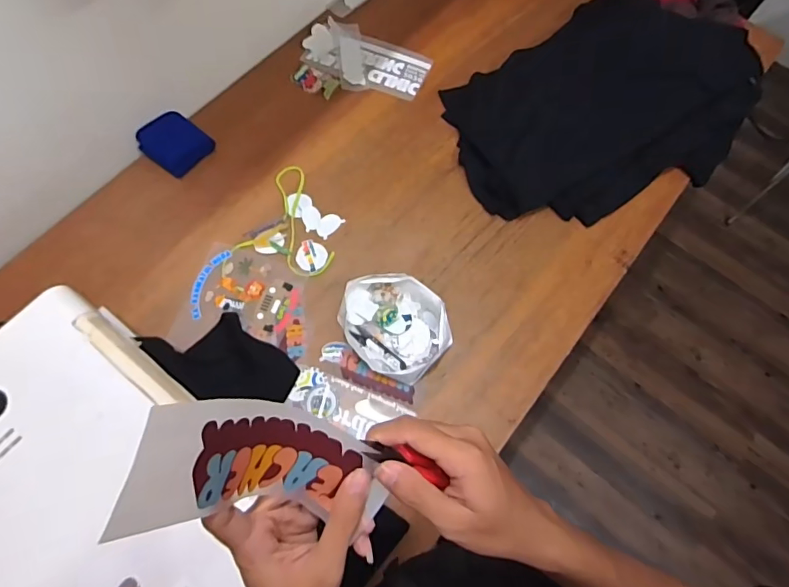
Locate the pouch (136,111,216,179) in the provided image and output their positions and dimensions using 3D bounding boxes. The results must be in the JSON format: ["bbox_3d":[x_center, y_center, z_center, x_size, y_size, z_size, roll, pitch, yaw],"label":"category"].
[{"bbox_3d":[-0.443,-0.306,0.985,0.116,0.040,0.115,36,72,12],"label":"pouch"}]

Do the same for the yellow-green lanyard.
[{"bbox_3d":[-0.219,-0.143,0.944,0.203,0.005,0.237,0,69,-1],"label":"yellow-green lanyard"}]

